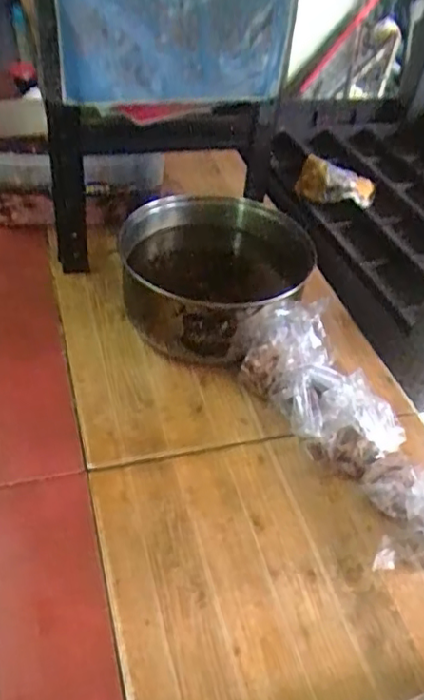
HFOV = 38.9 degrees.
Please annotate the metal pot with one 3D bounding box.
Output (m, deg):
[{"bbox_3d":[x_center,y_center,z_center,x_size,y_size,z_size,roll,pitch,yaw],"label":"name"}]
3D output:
[{"bbox_3d":[0.000,-0.088,0.806,0.234,0.139,0.237,4,42,-3],"label":"metal pot"}]

